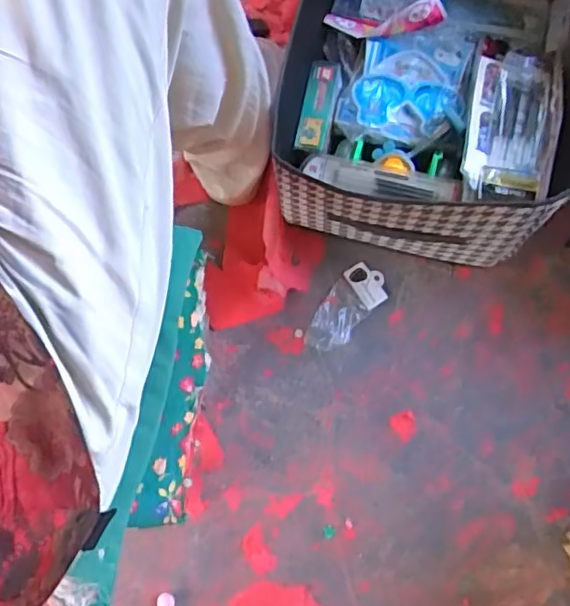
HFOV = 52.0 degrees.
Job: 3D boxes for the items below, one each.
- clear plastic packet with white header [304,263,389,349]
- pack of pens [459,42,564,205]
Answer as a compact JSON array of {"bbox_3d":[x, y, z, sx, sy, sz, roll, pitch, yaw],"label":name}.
[{"bbox_3d":[0.075,0.007,0.747,0.059,0.016,0.127,41,85,11],"label":"clear plastic packet with white header"},{"bbox_3d":[0.276,-0.227,0.704,0.102,0.017,0.236,12,69,9],"label":"pack of pens"}]

